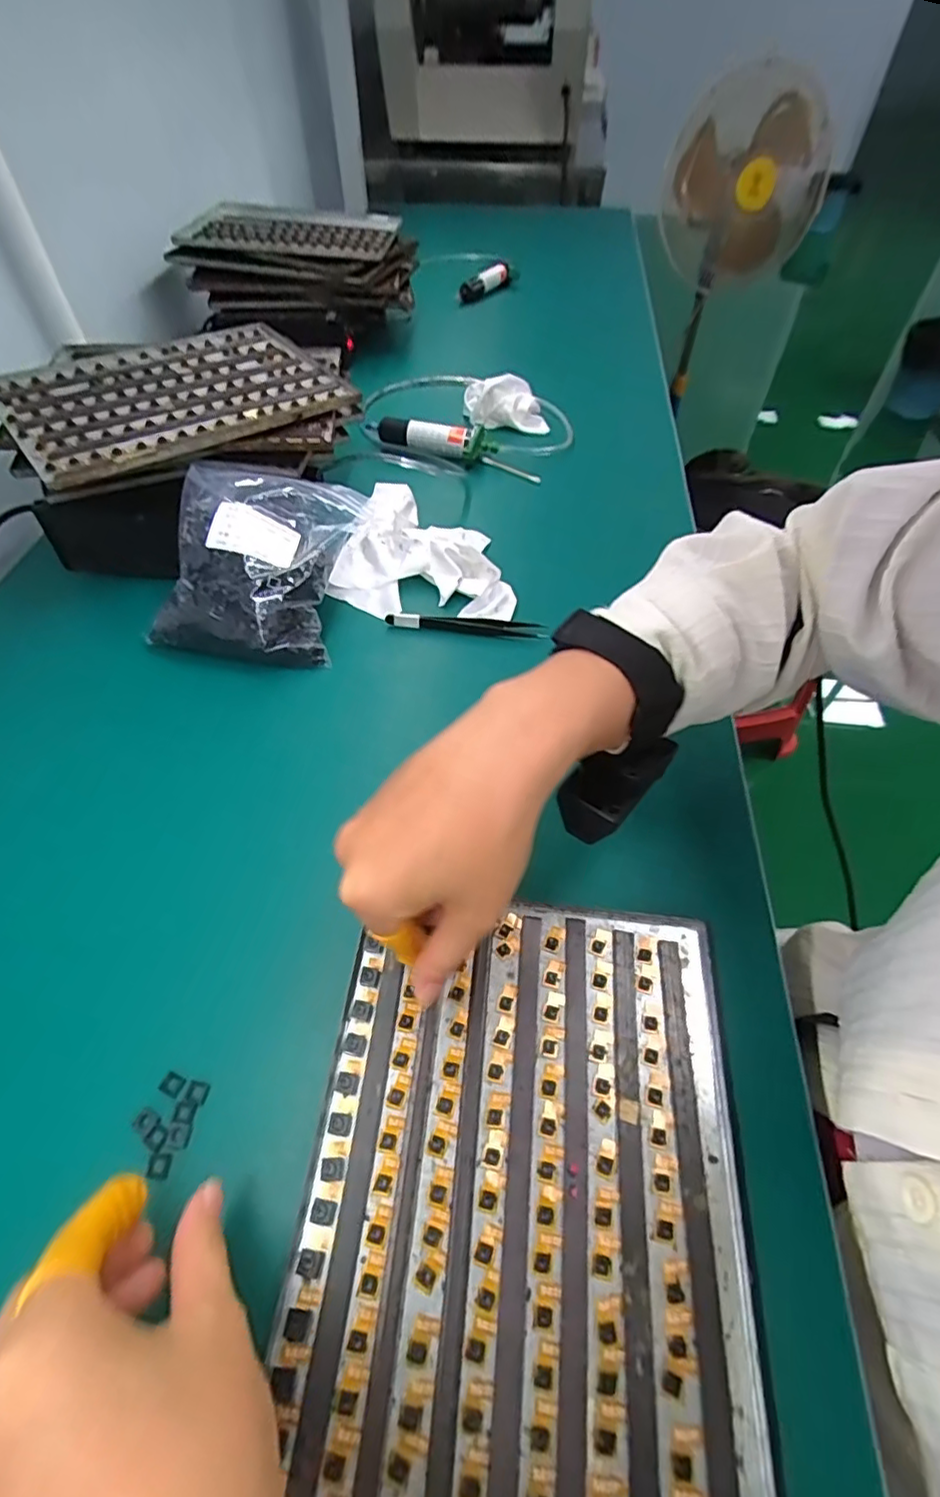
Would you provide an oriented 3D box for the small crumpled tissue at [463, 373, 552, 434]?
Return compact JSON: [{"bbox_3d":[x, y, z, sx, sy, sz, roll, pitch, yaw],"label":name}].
[{"bbox_3d":[0.042,-0.390,0.668,0.097,0.041,0.054,7,53,5],"label":"small crumpled tissue"}]

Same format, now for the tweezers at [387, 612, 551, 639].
[{"bbox_3d":[-0.003,-0.097,0.467,0.122,0.013,0.016,7,53,5],"label":"tweezers"}]

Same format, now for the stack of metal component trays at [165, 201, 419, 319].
[{"bbox_3d":[-0.217,-0.634,0.778,0.275,0.066,0.241,5,53,3],"label":"stack of metal component trays"}]

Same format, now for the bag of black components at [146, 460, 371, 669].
[{"bbox_3d":[-0.160,-0.146,0.458,0.131,0.074,0.155,6,53,4],"label":"bag of black components"}]

